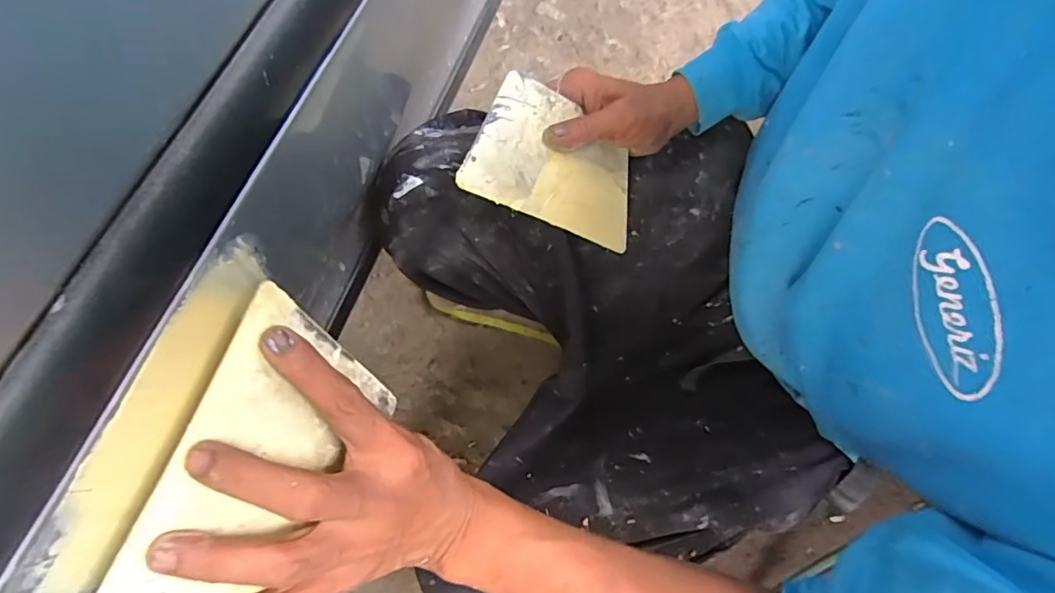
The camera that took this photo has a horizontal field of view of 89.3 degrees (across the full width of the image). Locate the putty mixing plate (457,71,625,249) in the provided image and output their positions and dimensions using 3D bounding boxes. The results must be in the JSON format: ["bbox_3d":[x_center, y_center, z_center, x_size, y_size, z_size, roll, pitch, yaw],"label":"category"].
[{"bbox_3d":[0.024,-0.099,0.393,0.139,0.004,0.093,18,79,-29],"label":"putty mixing plate"}]

